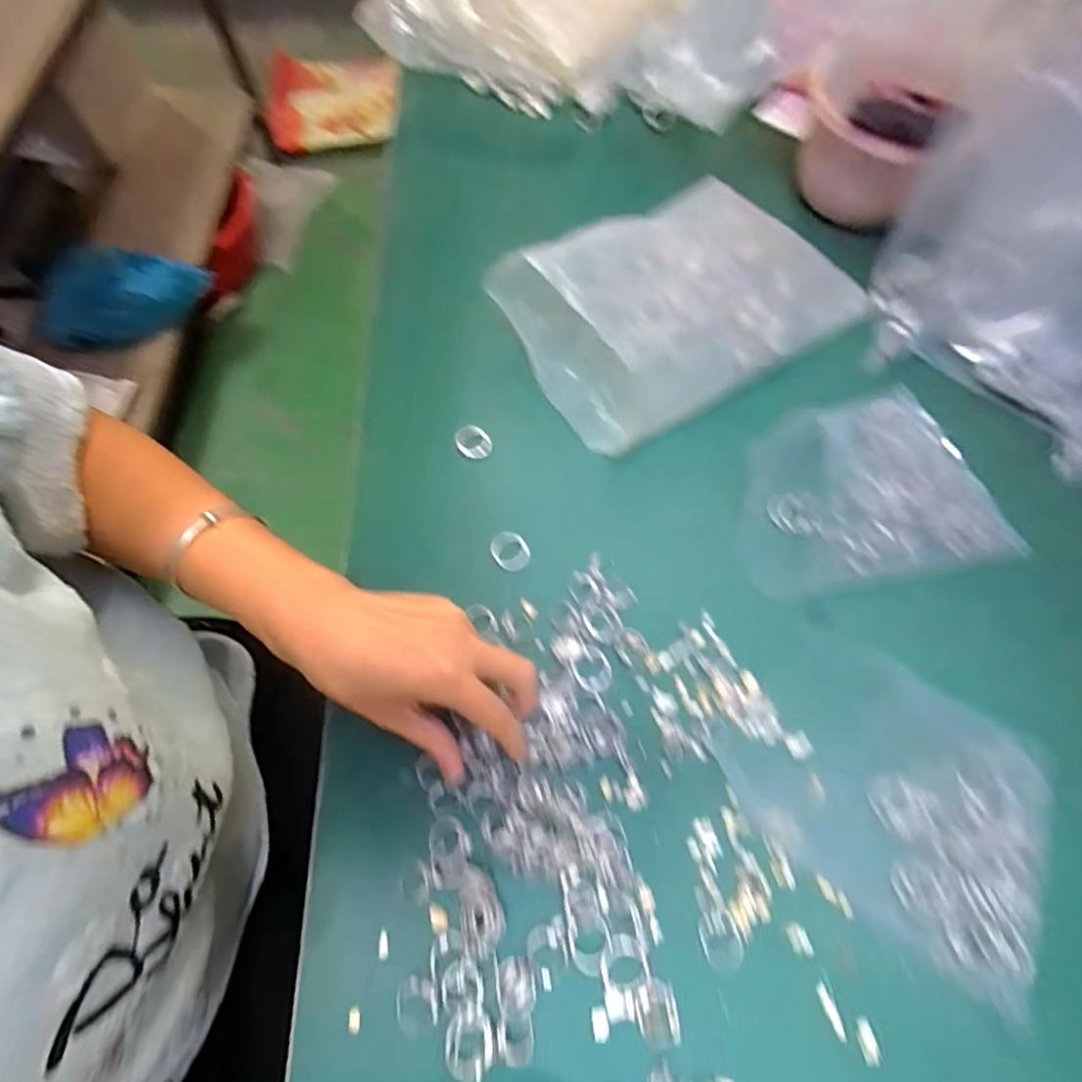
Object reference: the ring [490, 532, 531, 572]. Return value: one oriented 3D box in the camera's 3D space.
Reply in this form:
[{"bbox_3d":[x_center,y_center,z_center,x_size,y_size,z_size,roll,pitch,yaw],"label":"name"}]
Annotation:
[{"bbox_3d":[-0.020,0.006,0.370,0.023,0.010,0.027,-36,73,-15],"label":"ring"}]

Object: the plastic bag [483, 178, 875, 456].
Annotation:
[{"bbox_3d":[0.115,-0.199,0.412,0.270,0.076,0.161,-31,72,-13],"label":"plastic bag"}]

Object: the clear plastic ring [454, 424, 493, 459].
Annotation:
[{"bbox_3d":[-0.049,-0.072,0.402,0.027,0.010,0.020,36,71,12],"label":"clear plastic ring"}]

